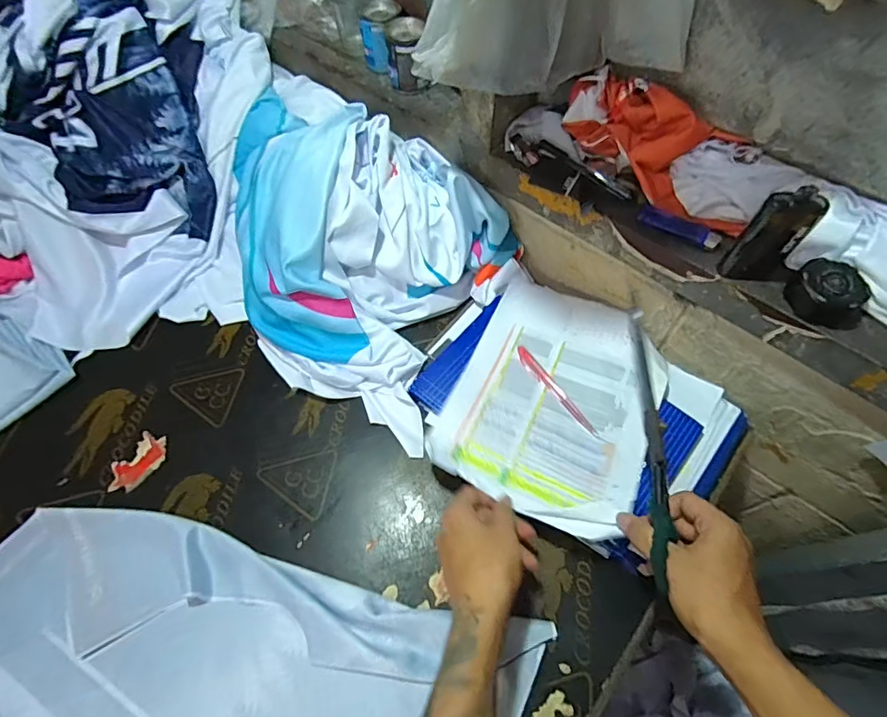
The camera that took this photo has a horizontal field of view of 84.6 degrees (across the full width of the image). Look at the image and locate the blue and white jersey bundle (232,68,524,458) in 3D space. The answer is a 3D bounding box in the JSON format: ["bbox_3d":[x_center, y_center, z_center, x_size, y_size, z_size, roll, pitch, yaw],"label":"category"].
[{"bbox_3d":[-0.126,-0.135,0.610,0.414,0.168,0.300,33,66,17],"label":"blue and white jersey bundle"}]

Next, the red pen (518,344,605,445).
[{"bbox_3d":[0.132,0.038,0.563,0.013,0.011,0.140,-31,65,-16],"label":"red pen"}]

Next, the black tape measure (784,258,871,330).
[{"bbox_3d":[0.347,-0.059,0.435,0.055,0.032,0.064,-37,67,-19],"label":"black tape measure"}]

